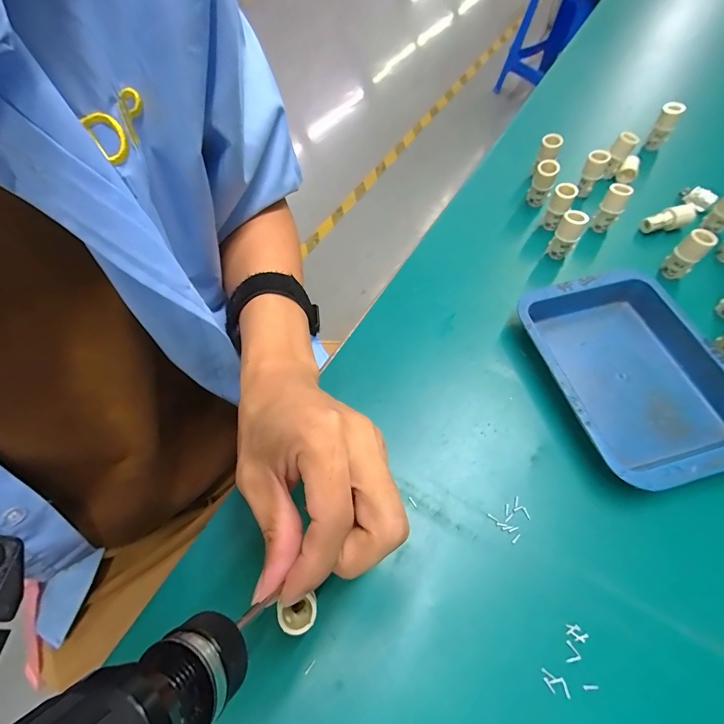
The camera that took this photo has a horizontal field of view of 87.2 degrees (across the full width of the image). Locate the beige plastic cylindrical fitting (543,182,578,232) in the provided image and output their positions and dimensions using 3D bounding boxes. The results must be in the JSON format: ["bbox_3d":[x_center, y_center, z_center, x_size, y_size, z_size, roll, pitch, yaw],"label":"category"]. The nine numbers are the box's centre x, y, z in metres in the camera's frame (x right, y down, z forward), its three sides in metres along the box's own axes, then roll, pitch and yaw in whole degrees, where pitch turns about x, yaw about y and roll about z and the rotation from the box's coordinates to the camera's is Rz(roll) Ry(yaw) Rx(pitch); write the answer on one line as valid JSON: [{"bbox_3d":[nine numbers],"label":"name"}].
[{"bbox_3d":[0.182,-0.144,0.356,0.018,0.047,0.014,29,67,14],"label":"beige plastic cylindrical fitting"}]

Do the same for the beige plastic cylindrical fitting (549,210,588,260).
[{"bbox_3d":[0.178,-0.109,0.334,0.019,0.049,0.016,30,67,14],"label":"beige plastic cylindrical fitting"}]

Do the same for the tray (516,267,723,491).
[{"bbox_3d":[0.193,0.005,0.277,0.118,0.028,0.157,-16,64,-8],"label":"tray"}]

